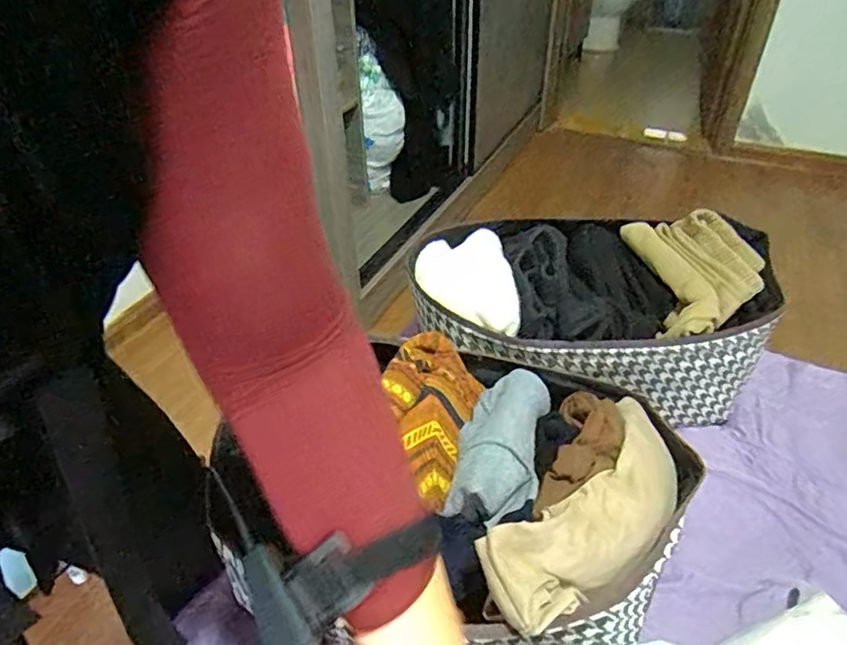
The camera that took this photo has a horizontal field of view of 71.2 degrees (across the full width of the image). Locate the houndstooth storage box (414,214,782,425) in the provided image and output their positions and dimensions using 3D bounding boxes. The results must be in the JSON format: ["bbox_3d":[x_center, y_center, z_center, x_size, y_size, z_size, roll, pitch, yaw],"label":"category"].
[{"bbox_3d":[0.232,-0.020,0.844,0.498,0.188,0.294,3,40,5],"label":"houndstooth storage box"}]

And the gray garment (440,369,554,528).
[{"bbox_3d":[0.078,0.126,0.619,0.086,0.053,0.208,11,41,14],"label":"gray garment"}]

